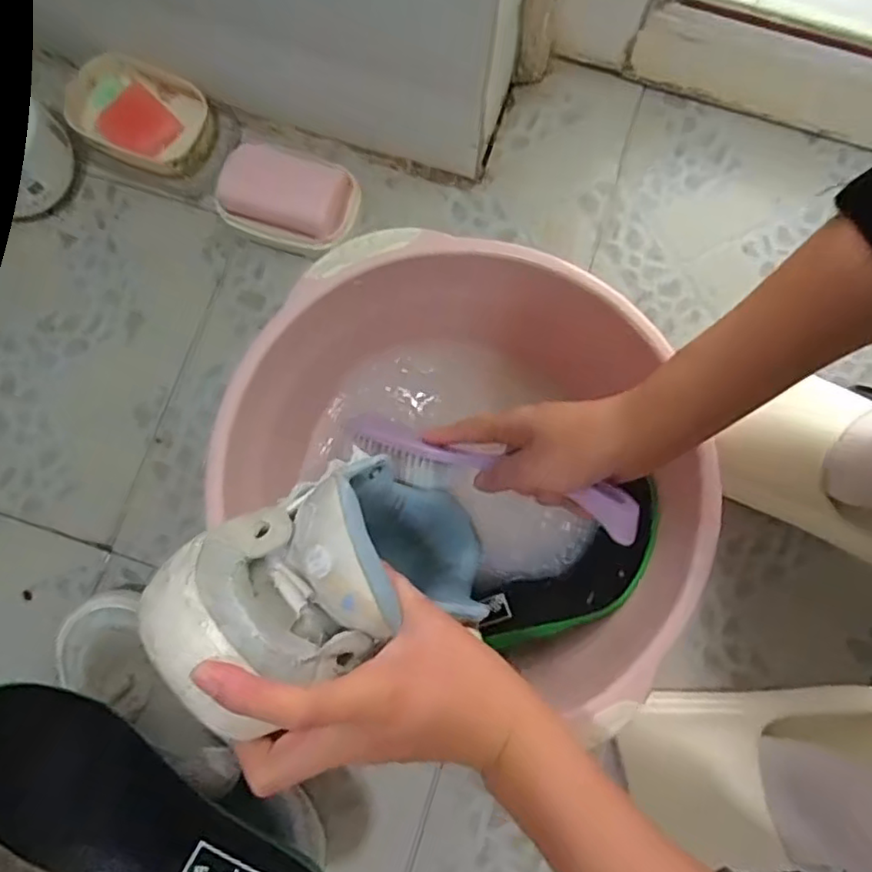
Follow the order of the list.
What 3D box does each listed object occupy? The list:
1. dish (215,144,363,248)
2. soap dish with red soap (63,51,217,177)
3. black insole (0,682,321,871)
[{"bbox_3d":[-0.125,-0.206,0.530,0.108,0.052,0.073,14,80,2],"label":"dish"},{"bbox_3d":[-0.263,-0.285,0.550,0.144,0.039,0.084,25,80,4],"label":"soap dish with red soap"},{"bbox_3d":[-0.160,0.219,0.336,0.224,0.029,0.071,39,82,-7],"label":"black insole"}]

